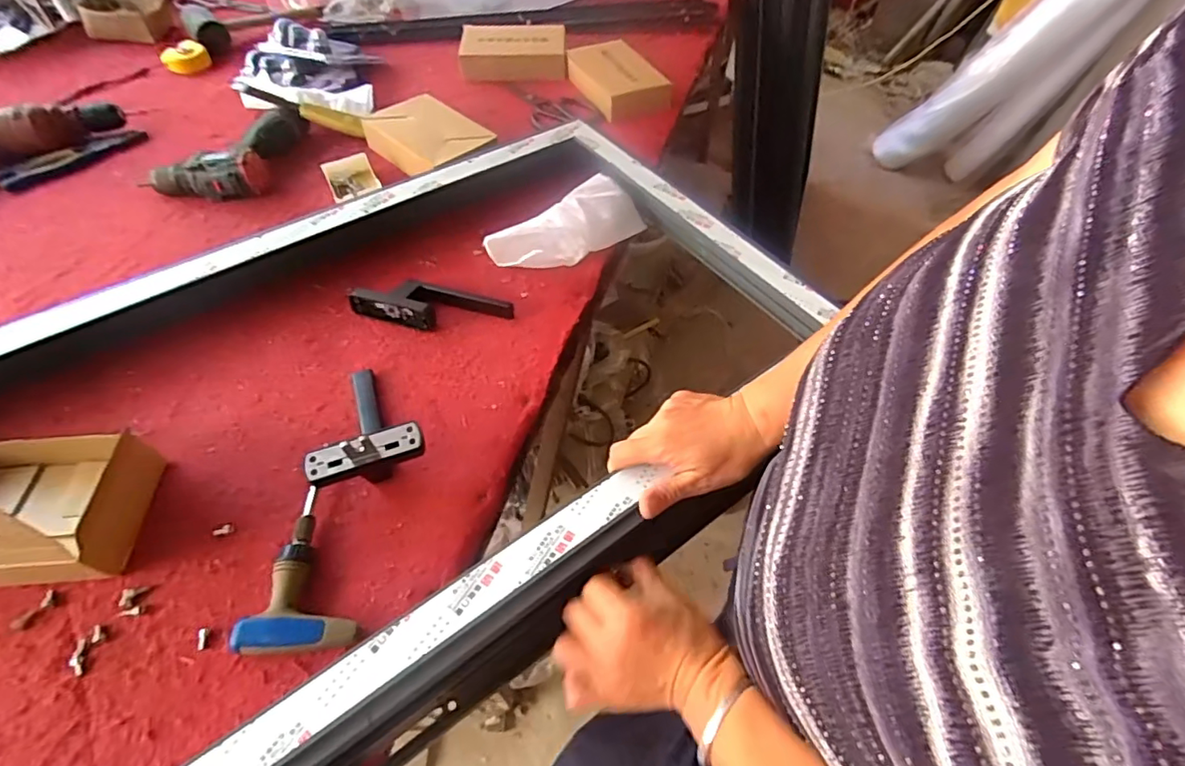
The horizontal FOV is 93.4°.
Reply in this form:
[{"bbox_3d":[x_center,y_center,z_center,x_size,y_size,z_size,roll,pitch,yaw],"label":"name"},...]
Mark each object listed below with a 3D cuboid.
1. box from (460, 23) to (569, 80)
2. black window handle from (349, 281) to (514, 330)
[{"bbox_3d":[-0.147,-0.623,1.044,0.192,0.045,0.129,-1,53,-3],"label":"box"},{"bbox_3d":[-0.186,-0.089,0.647,0.185,0.033,0.049,3,53,-1],"label":"black window handle"}]

